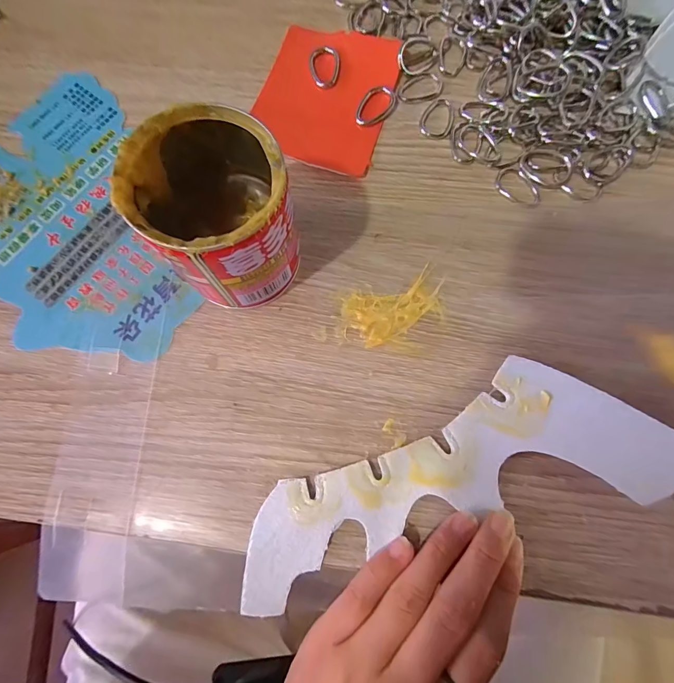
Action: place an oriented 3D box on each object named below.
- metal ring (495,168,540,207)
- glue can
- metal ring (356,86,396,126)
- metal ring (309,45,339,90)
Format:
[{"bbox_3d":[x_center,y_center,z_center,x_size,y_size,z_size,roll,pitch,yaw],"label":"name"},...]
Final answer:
[{"bbox_3d":[0.106,-0.090,0.213,0.019,0.004,0.029,-39,80,-7],"label":"metal ring"},{"bbox_3d":[-0.053,-0.055,0.169,0.066,0.073,0.067,0,77,1],"label":"glue can"},{"bbox_3d":[0.023,-0.144,0.223,0.017,0.005,0.028,37,80,8],"label":"metal ring"},{"bbox_3d":[-0.007,-0.172,0.228,0.019,0.005,0.026,-7,77,-1],"label":"metal ring"}]

